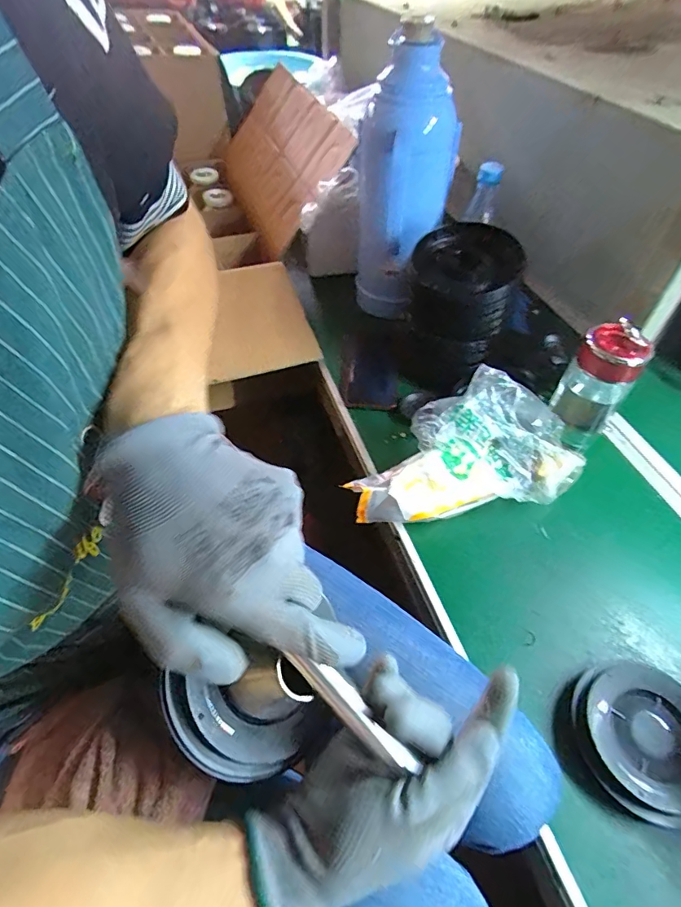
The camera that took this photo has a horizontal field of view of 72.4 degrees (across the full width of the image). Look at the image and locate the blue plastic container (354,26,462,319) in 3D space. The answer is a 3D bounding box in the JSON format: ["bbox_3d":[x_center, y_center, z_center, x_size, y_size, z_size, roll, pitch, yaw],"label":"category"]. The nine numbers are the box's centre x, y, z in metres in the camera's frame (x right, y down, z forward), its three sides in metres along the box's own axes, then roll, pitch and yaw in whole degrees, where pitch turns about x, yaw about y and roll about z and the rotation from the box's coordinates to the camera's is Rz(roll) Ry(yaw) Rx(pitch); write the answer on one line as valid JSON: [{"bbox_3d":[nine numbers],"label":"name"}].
[{"bbox_3d":[0.089,-0.365,0.670,0.133,0.334,0.136,7,51,4],"label":"blue plastic container"}]

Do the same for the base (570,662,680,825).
[{"bbox_3d":[0.261,0.245,0.411,0.104,0.031,0.118,28,55,20],"label":"base"}]

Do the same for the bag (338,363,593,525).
[{"bbox_3d":[0.156,-0.009,0.549,0.243,0.121,0.132,-6,51,-7],"label":"bag"}]

